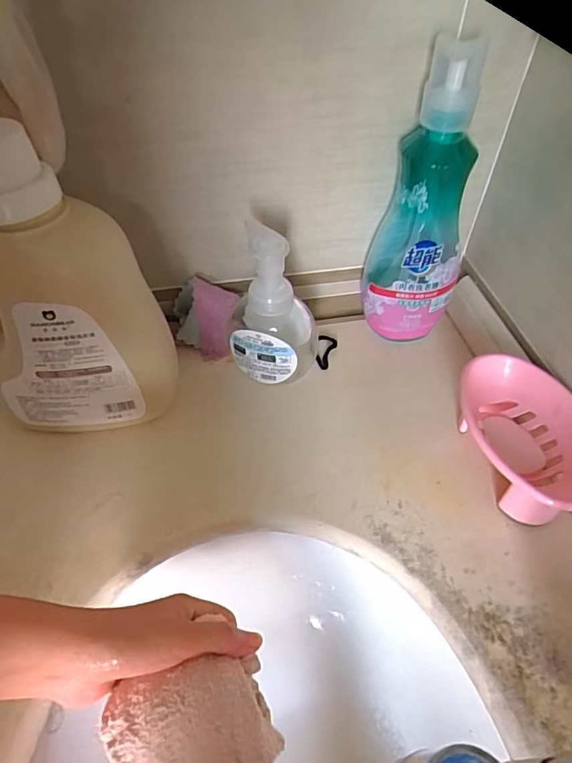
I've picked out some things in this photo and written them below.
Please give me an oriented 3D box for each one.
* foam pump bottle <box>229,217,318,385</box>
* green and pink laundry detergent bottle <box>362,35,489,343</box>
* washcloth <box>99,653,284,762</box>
[{"bbox_3d":[-0.017,-0.068,0.483,0.079,0.162,0.071,-2,49,-3],"label":"foam pump bottle"},{"bbox_3d":[0.134,-0.159,0.482,0.087,0.288,0.054,5,49,4],"label":"green and pink laundry detergent bottle"},{"bbox_3d":[-0.057,0.215,0.296,0.097,0.043,0.067,-10,50,-9],"label":"washcloth"}]

